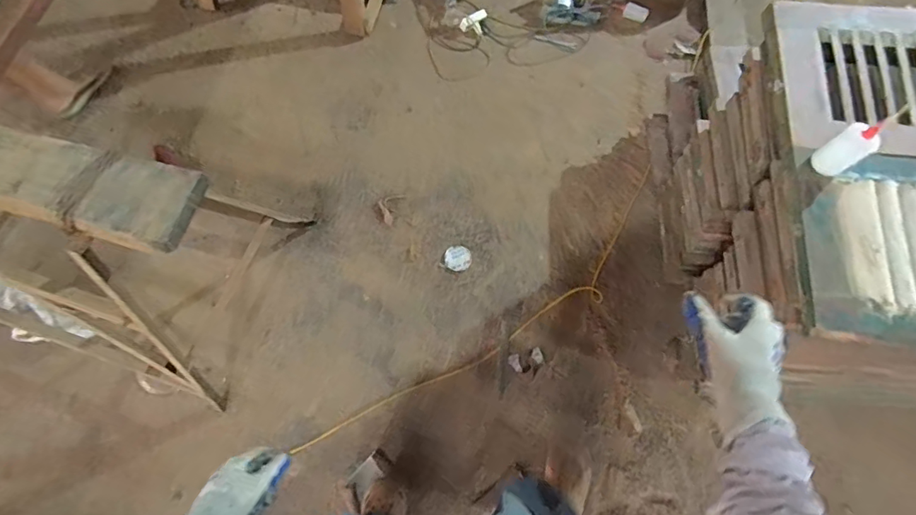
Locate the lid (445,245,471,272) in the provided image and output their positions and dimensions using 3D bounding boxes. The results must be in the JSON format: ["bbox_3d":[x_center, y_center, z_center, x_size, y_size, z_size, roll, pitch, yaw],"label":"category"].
[{"bbox_3d":[0.000,0.003,1.559,0.085,0.013,0.082,1,70,-2],"label":"lid"}]

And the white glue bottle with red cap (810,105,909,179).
[{"bbox_3d":[0.646,-0.184,0.780,0.056,0.135,0.057,-33,74,-13],"label":"white glue bottle with red cap"}]

